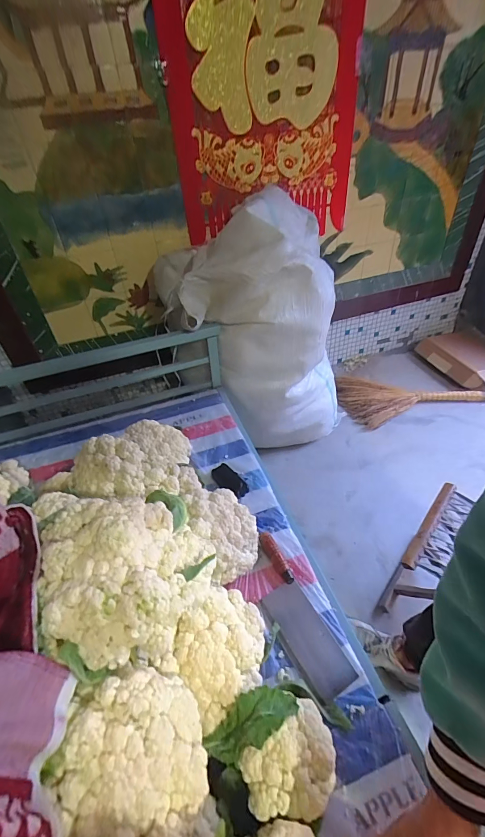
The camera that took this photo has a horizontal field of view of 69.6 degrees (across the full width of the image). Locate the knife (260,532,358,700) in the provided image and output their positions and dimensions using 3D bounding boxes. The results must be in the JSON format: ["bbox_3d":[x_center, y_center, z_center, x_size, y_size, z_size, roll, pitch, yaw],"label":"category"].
[{"bbox_3d":[0.090,0.352,0.655,0.085,0.032,0.280,-22,45,-18],"label":"knife"}]

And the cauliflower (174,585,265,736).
[{"bbox_3d":[-0.033,0.361,0.554,0.164,0.090,0.140,-33,50,-28],"label":"cauliflower"}]

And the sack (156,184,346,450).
[{"bbox_3d":[0.076,-0.277,1.298,0.632,0.841,0.413,-10,43,-6],"label":"sack"}]

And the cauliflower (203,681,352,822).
[{"bbox_3d":[0.061,0.452,0.498,0.148,0.099,0.162,29,52,31],"label":"cauliflower"}]

